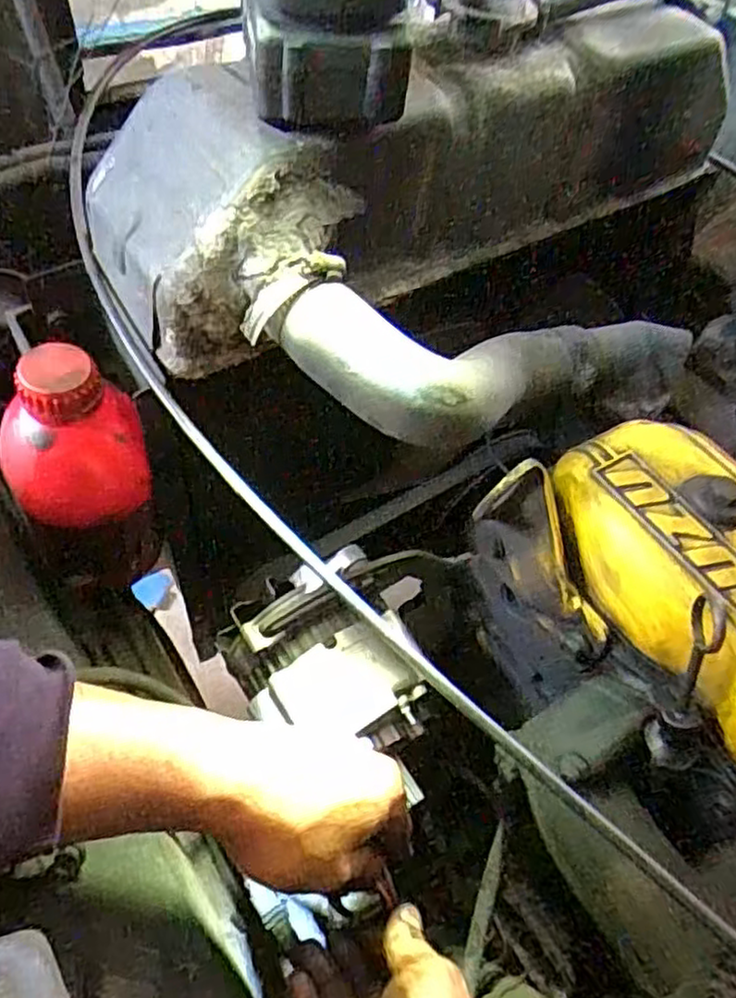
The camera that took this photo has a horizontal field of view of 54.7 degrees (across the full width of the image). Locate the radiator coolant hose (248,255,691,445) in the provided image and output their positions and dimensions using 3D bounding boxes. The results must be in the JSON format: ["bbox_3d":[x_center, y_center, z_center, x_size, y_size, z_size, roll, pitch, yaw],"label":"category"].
[{"bbox_3d":[0.096,-0.081,0.444,0.333,0.065,0.090,-2,49,-35],"label":"radiator coolant hose"}]

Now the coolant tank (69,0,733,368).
[{"bbox_3d":[0.031,-0.213,0.458,0.394,0.122,0.127,-25,58,-20],"label":"coolant tank"}]

